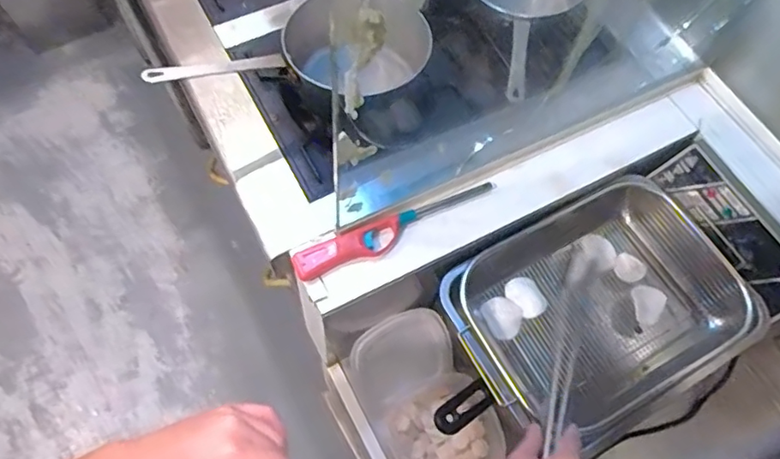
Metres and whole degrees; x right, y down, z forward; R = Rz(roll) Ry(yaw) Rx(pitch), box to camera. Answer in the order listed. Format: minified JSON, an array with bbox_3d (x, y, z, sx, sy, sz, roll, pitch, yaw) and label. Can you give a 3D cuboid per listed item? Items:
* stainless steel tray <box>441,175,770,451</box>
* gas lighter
[{"bbox_3d":[0.261,0.104,0.719,0.348,0.077,0.253,-26,68,-14],"label":"stainless steel tray"},{"bbox_3d":[0.013,-0.001,0.685,0.268,0.027,0.036,-23,68,-13],"label":"gas lighter"}]

